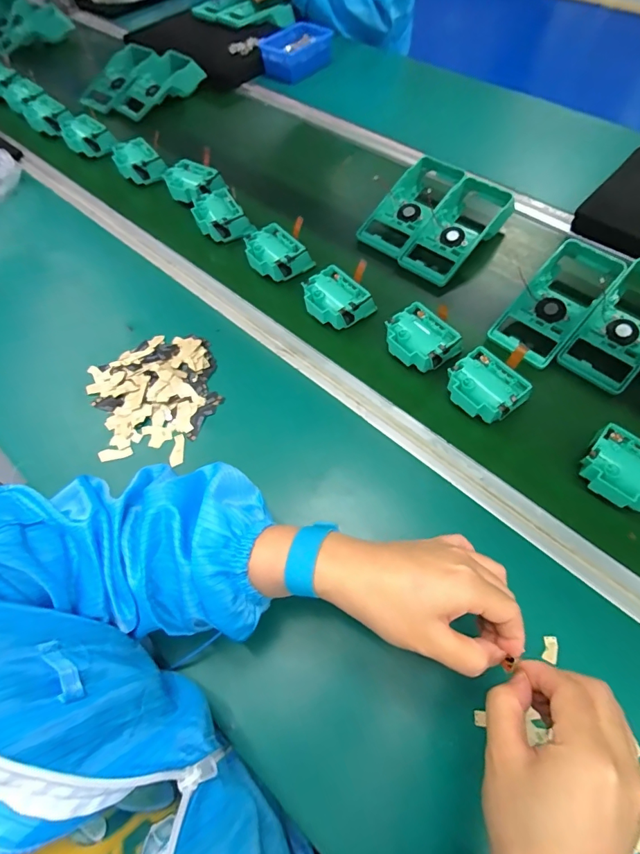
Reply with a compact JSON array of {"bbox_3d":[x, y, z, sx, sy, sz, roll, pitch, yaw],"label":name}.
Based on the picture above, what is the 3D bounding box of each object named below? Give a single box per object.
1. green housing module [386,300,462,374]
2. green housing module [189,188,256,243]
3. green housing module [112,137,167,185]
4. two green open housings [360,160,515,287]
[{"bbox_3d":[0.120,-0.102,0.518,0.072,0.040,0.077,-37,64,-11],"label":"green housing module"},{"bbox_3d":[-0.147,-0.311,0.651,0.074,0.038,0.089,-33,63,-9],"label":"green housing module"},{"bbox_3d":[-0.307,-0.446,0.731,0.069,0.031,0.097,-28,62,-6],"label":"green housing module"},{"bbox_3d":[0.172,-0.308,0.630,0.195,0.046,0.166,-40,65,-19],"label":"two green open housings"}]

